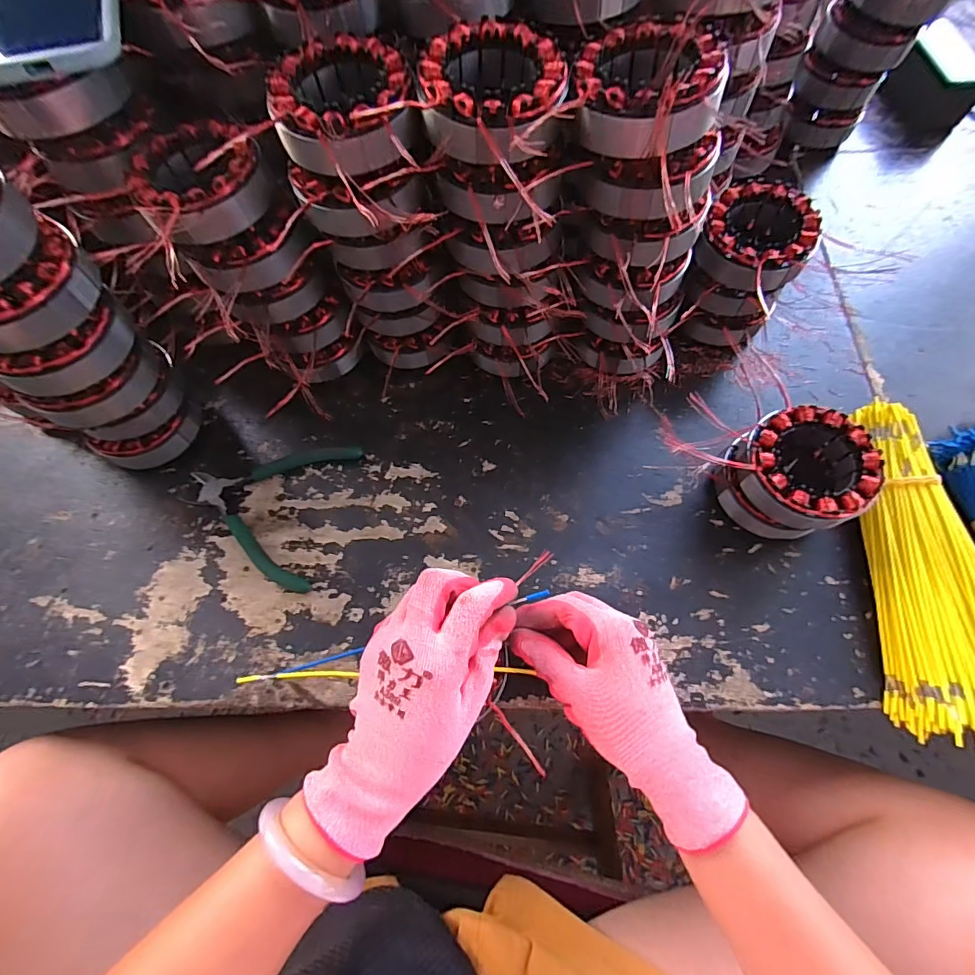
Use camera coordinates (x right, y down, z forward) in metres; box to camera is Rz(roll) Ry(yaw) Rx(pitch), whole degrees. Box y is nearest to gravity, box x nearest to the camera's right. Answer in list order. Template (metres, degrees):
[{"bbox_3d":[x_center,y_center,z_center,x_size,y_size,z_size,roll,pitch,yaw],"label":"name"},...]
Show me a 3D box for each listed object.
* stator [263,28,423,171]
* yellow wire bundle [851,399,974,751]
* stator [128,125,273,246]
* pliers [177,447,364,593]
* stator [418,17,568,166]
[{"bbox_3d":[-0.083,-0.227,0.289,0.092,0.033,0.082,39,75,14],"label":"stator"},{"bbox_3d":[0.332,0.066,0.355,0.082,0.041,0.263,4,69,3],"label":"yellow wire bundle"},{"bbox_3d":[-0.192,-0.207,0.318,0.083,0.034,0.077,-39,73,-13],"label":"stator"},{"bbox_3d":[-0.196,0.010,0.414,0.134,0.008,0.133,13,70,6],"label":"pliers"},{"bbox_3d":[0.003,-0.230,0.283,0.080,0.033,0.091,0,69,1],"label":"stator"}]

